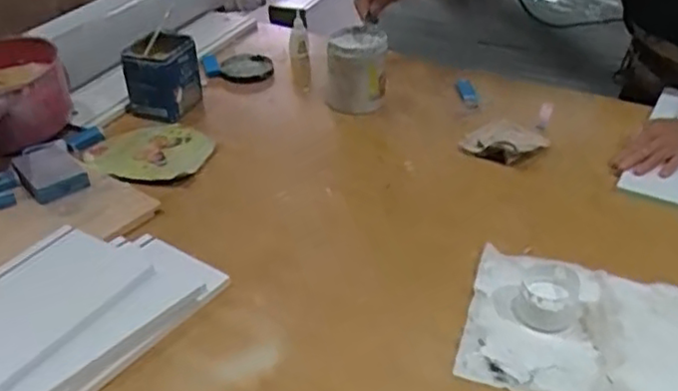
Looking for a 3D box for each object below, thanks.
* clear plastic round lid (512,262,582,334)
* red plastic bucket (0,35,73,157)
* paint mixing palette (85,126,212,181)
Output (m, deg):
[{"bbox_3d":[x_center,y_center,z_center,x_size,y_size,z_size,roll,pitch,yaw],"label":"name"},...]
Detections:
[{"bbox_3d":[0.228,0.108,0.727,0.065,0.041,0.070,-1,35,1],"label":"clear plastic round lid"},{"bbox_3d":[-0.527,-0.153,1.055,0.193,0.134,0.163,-18,38,-22],"label":"red plastic bucket"},{"bbox_3d":[-0.291,-0.072,1.035,0.191,0.017,0.134,3,35,6],"label":"paint mixing palette"}]

